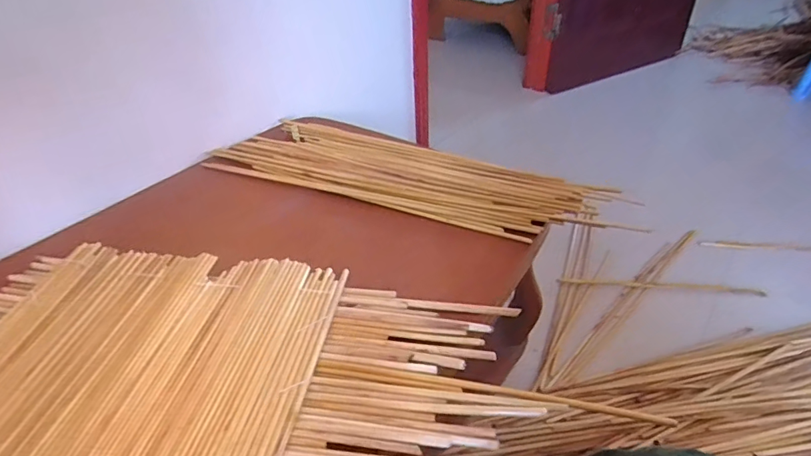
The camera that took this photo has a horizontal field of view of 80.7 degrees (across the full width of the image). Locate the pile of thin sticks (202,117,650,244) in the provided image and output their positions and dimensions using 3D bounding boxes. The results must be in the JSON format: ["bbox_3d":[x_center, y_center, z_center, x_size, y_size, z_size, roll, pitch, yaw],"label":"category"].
[{"bbox_3d":[0.000,-0.090,0.760,0.639,0.028,0.174,15,41,21],"label":"pile of thin sticks"}]

